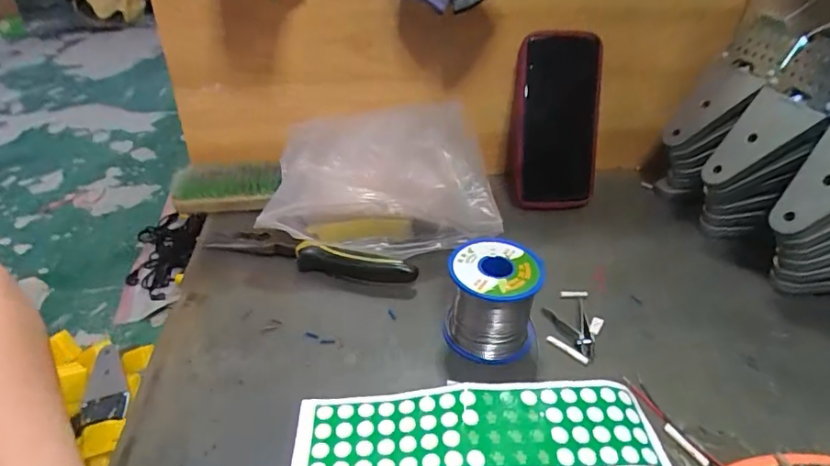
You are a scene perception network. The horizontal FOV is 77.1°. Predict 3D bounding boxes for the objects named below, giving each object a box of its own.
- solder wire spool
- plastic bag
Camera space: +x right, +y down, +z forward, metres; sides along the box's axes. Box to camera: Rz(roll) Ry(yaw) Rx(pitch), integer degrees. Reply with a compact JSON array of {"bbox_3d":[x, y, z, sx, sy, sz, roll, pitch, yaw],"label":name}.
[{"bbox_3d":[0.054,0.049,0.377,0.068,0.063,0.068,4,34,3],"label":"solder wire spool"},{"bbox_3d":[-0.032,-0.049,0.493,0.207,0.093,0.140,-2,34,-6],"label":"plastic bag"}]

